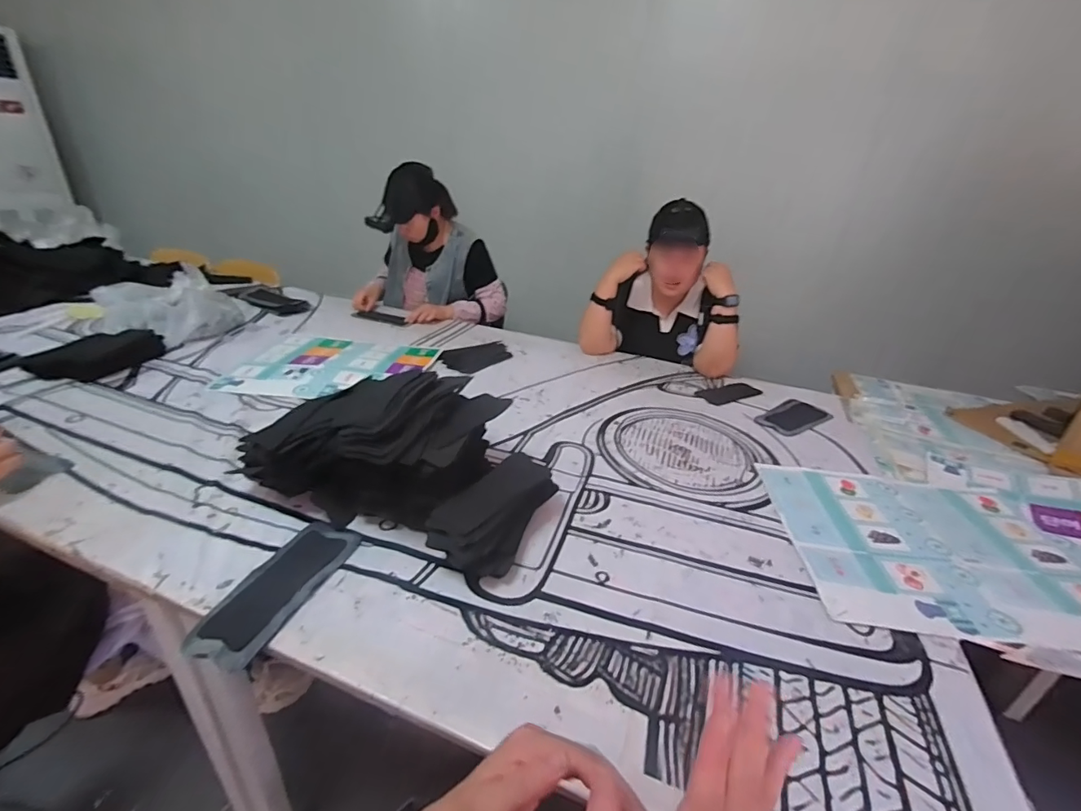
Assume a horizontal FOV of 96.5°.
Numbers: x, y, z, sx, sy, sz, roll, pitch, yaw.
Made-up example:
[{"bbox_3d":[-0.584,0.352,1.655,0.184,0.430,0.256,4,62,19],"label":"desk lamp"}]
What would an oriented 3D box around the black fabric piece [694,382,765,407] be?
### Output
[{"bbox_3d":[0.511,-0.034,1.302,0.176,0.006,0.085,-11,31,-27],"label":"black fabric piece"}]

